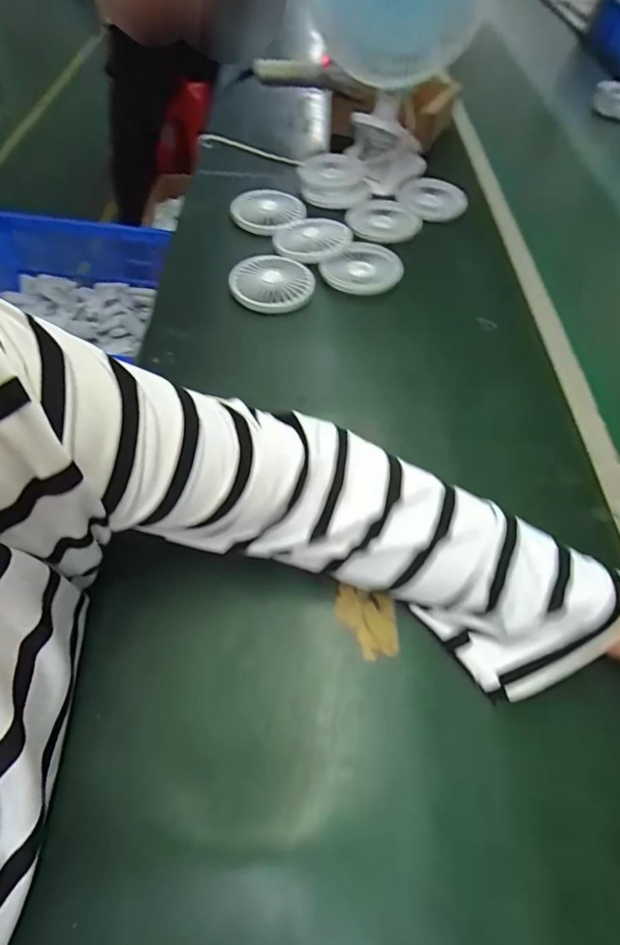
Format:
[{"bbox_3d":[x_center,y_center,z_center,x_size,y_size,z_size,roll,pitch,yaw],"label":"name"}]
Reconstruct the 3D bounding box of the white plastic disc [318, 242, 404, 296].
[{"bbox_3d":[0.059,-0.226,0.516,0.069,0.021,0.080,38,63,20],"label":"white plastic disc"}]

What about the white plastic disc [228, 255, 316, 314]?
[{"bbox_3d":[-0.041,-0.206,0.497,0.089,0.019,0.089,1,57,-2],"label":"white plastic disc"}]

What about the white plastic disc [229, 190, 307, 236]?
[{"bbox_3d":[-0.051,-0.321,0.564,0.084,0.015,0.084,1,57,-2],"label":"white plastic disc"}]

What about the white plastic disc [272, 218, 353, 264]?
[{"bbox_3d":[0.002,-0.268,0.534,0.088,0.017,0.088,1,57,-2],"label":"white plastic disc"}]

